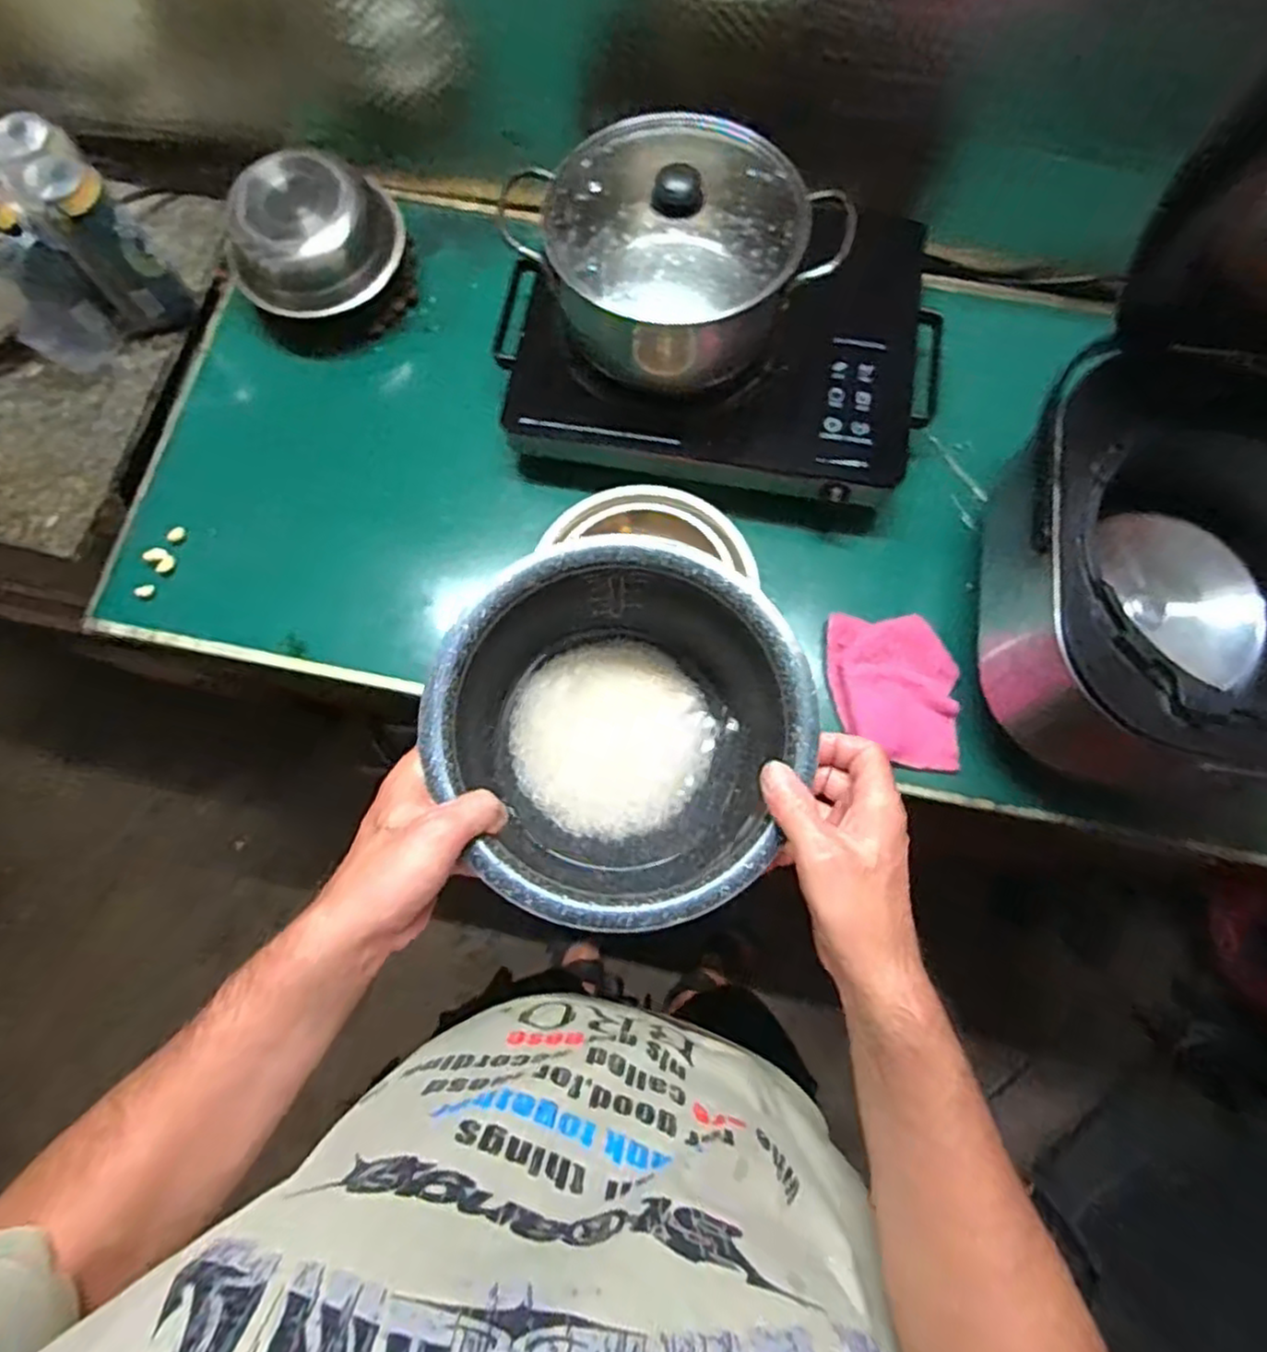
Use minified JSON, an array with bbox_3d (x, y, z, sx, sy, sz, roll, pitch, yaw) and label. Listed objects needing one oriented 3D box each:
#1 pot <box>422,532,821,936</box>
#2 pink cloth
[{"bbox_3d":[-0.007,0.042,0.478,0.213,0.120,0.221,0,76,0],"label":"pot"},{"bbox_3d":[0.247,0.014,0.682,0.119,0.035,0.137,9,78,-11],"label":"pink cloth"}]

